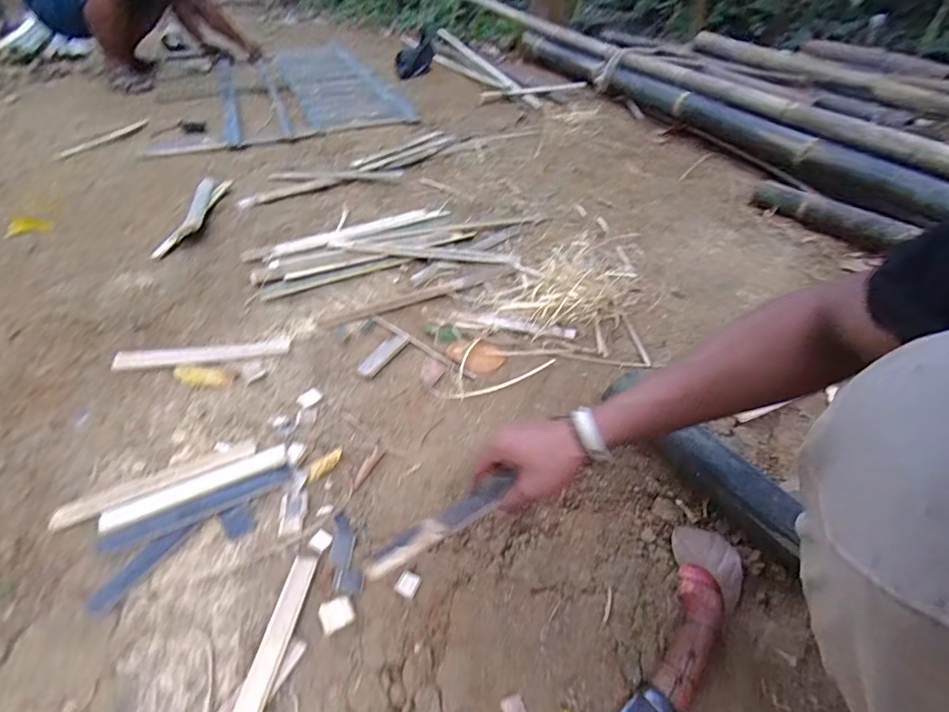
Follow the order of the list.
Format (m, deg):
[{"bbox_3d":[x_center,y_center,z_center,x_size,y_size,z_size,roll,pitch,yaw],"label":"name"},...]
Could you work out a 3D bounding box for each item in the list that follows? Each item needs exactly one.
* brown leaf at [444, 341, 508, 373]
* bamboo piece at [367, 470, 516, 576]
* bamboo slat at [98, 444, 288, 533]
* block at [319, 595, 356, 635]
[{"bbox_3d":[0.000,0.001,0.773,0.095,0.012,0.053,7,43,10],"label":"brown leaf"},{"bbox_3d":[-0.036,0.170,0.491,0.171,0.014,0.029,-33,47,-2],"label":"bamboo piece"},{"bbox_3d":[-0.334,0.158,0.590,0.206,0.009,0.031,-20,48,-21],"label":"bamboo slat"},{"bbox_3d":[-0.139,0.261,0.491,0.032,0.008,0.029,-22,46,-20],"label":"block"}]

